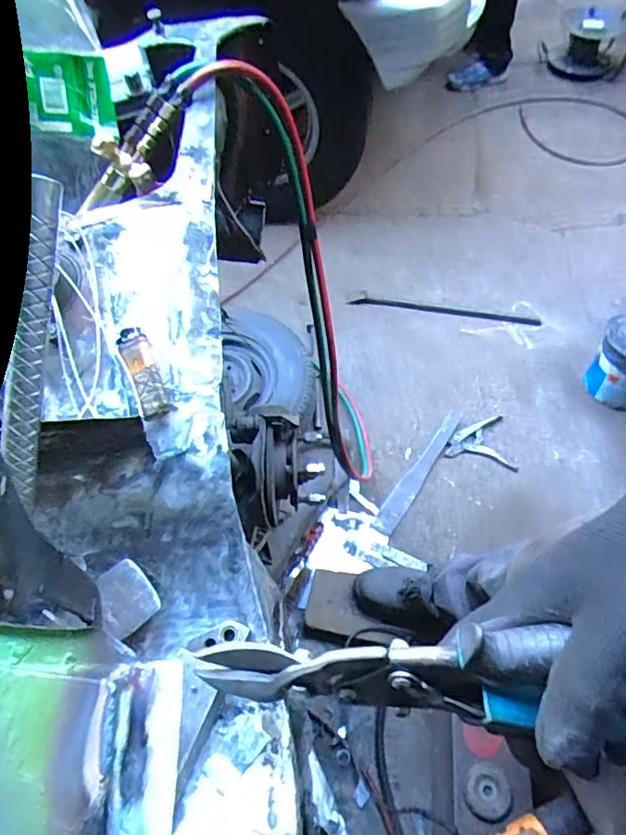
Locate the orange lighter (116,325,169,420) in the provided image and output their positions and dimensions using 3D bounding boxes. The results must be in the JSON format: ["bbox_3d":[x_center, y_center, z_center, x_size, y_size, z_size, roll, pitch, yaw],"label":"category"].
[{"bbox_3d":[-0.133,-0.036,0.430,0.022,0.010,0.077,-21,72,-10],"label":"orange lighter"}]

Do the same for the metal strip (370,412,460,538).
[{"bbox_3d":[0.293,0.138,1.475,0.056,0.007,0.429,31,66,19],"label":"metal strip"}]

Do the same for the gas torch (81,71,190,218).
[{"bbox_3d":[-0.181,-0.288,0.572,0.063,0.043,0.157,40,97,25],"label":"gas torch"}]

